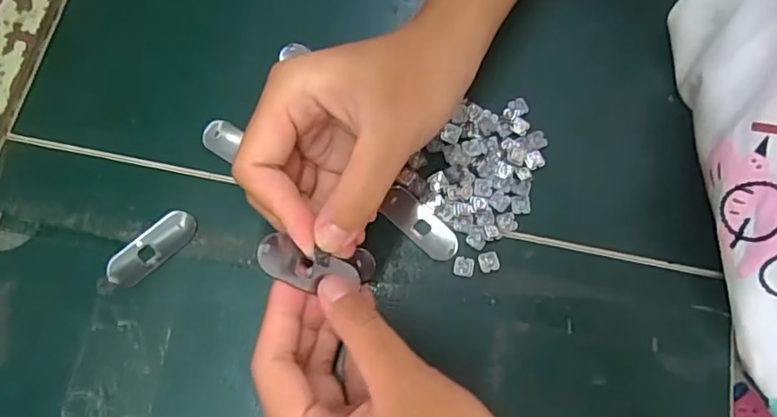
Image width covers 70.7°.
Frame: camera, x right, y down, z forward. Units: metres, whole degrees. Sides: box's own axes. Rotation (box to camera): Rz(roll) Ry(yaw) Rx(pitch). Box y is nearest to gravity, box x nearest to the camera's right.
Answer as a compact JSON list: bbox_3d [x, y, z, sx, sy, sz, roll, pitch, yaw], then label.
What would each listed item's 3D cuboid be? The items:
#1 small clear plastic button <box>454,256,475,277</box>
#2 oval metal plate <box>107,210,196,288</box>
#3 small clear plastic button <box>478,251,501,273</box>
[{"bbox_3d":[0.040,0.030,0.285,0.010,0.004,0.010,10,74,2],"label":"small clear plastic button"},{"bbox_3d":[-0.123,0.020,0.284,0.050,0.004,0.018,-40,78,-12],"label":"oval metal plate"},{"bbox_3d":[0.053,0.028,0.286,0.010,0.004,0.010,-14,74,-5],"label":"small clear plastic button"}]

